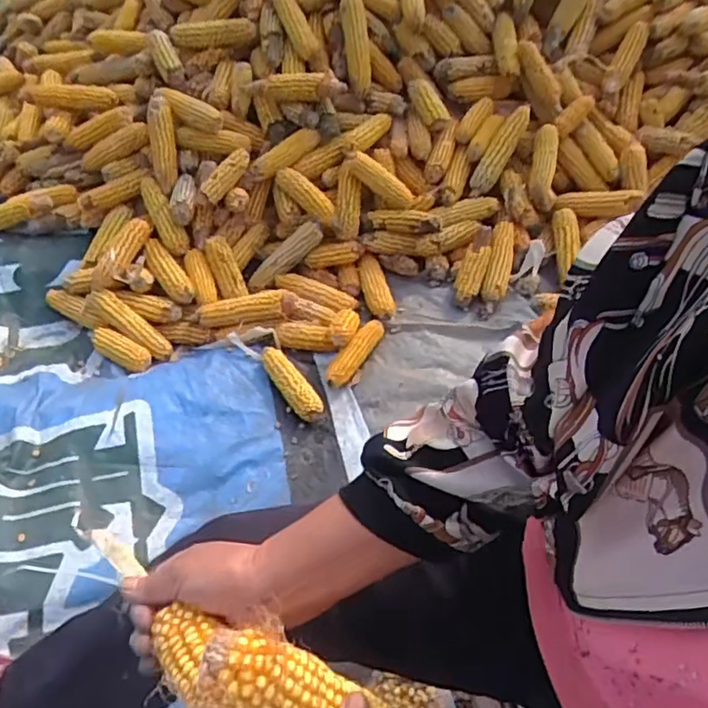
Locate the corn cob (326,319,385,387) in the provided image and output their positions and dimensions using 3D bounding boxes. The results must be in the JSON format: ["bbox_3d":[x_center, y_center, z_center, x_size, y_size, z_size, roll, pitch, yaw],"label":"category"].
[{"bbox_3d":[0.007,-0.008,1.190,0.043,0.039,0.169,26,54,18],"label":"corn cob"}]

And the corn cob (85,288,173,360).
[{"bbox_3d":[-0.432,-0.057,1.195,0.190,0.043,0.047,39,55,-4],"label":"corn cob"}]

